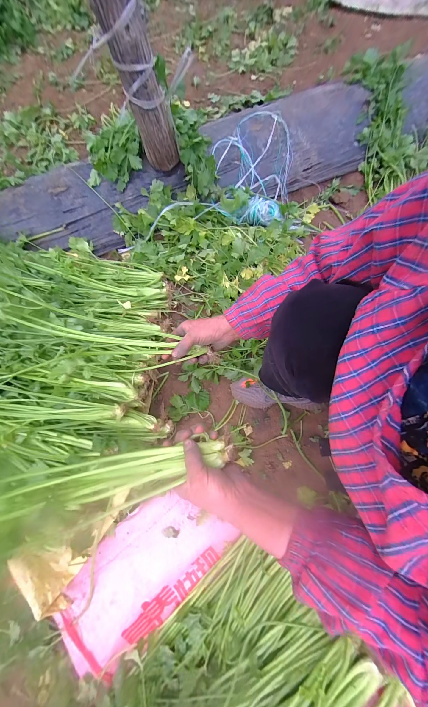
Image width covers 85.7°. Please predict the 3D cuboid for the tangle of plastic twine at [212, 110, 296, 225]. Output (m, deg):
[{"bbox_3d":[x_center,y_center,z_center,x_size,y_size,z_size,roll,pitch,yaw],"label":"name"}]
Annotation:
[{"bbox_3d":[0.134,-0.622,0.784,0.262,0.127,0.369,1,75,2],"label":"tangle of plastic twine"}]

